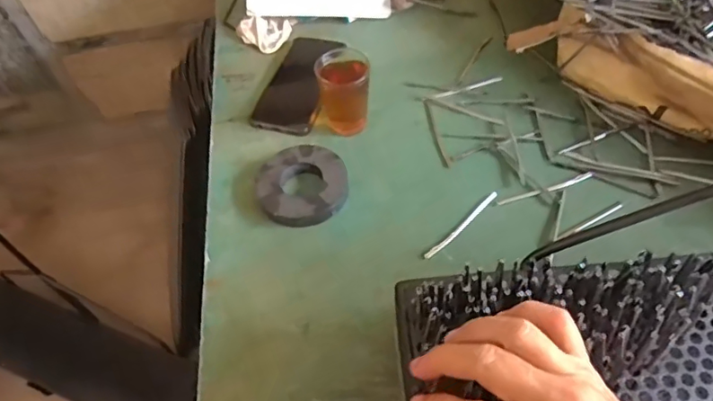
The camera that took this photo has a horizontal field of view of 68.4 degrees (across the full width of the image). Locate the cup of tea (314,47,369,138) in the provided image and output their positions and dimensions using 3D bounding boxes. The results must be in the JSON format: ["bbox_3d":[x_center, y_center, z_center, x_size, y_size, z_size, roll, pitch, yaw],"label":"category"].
[{"bbox_3d":[-0.014,-0.118,0.588,0.053,0.087,0.052,-3,54,4],"label":"cup of tea"}]

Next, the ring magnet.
[{"bbox_3d":[-0.055,-0.014,0.551,0.094,0.022,0.096,-3,54,4],"label":"ring magnet"}]

